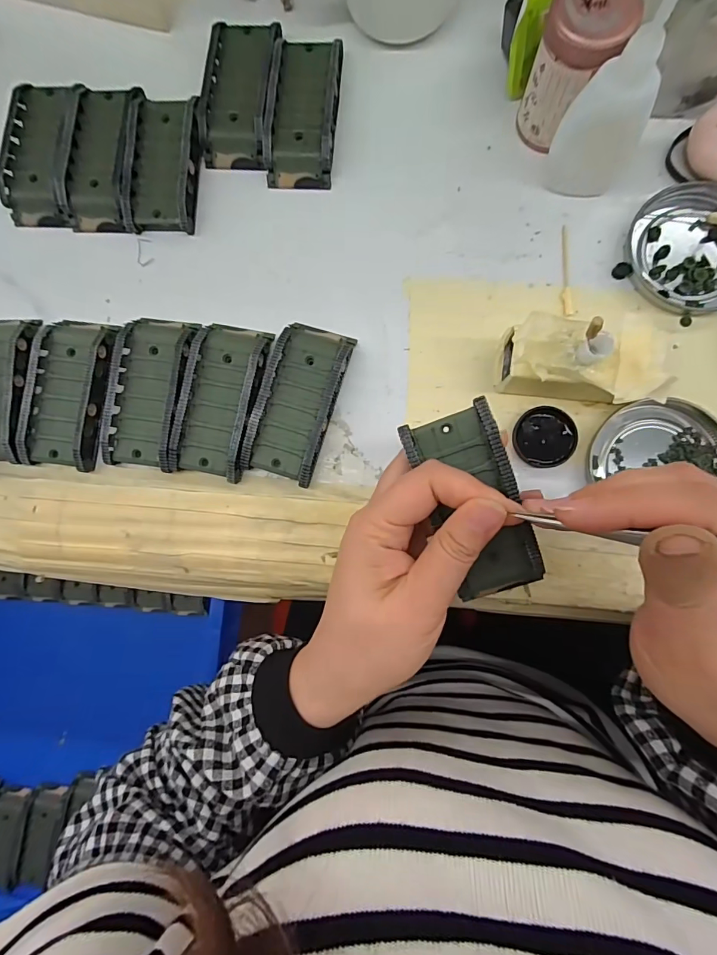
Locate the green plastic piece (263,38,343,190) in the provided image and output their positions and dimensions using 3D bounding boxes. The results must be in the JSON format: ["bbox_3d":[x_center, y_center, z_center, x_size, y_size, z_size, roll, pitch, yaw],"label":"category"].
[{"bbox_3d":[-0.036,-0.242,0.285,0.044,0.017,0.096,5,86,4],"label":"green plastic piece"}]

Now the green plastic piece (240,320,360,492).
[{"bbox_3d":[-0.037,-0.048,0.266,0.045,0.018,0.095,18,87,5],"label":"green plastic piece"}]

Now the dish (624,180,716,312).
[{"bbox_3d":[0.204,-0.139,0.262,0.078,0.008,0.073,0,85,4],"label":"dish"}]

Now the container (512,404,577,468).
[{"bbox_3d":[0.110,-0.024,0.259,0.034,0.007,0.035,0,85,4],"label":"container"}]

